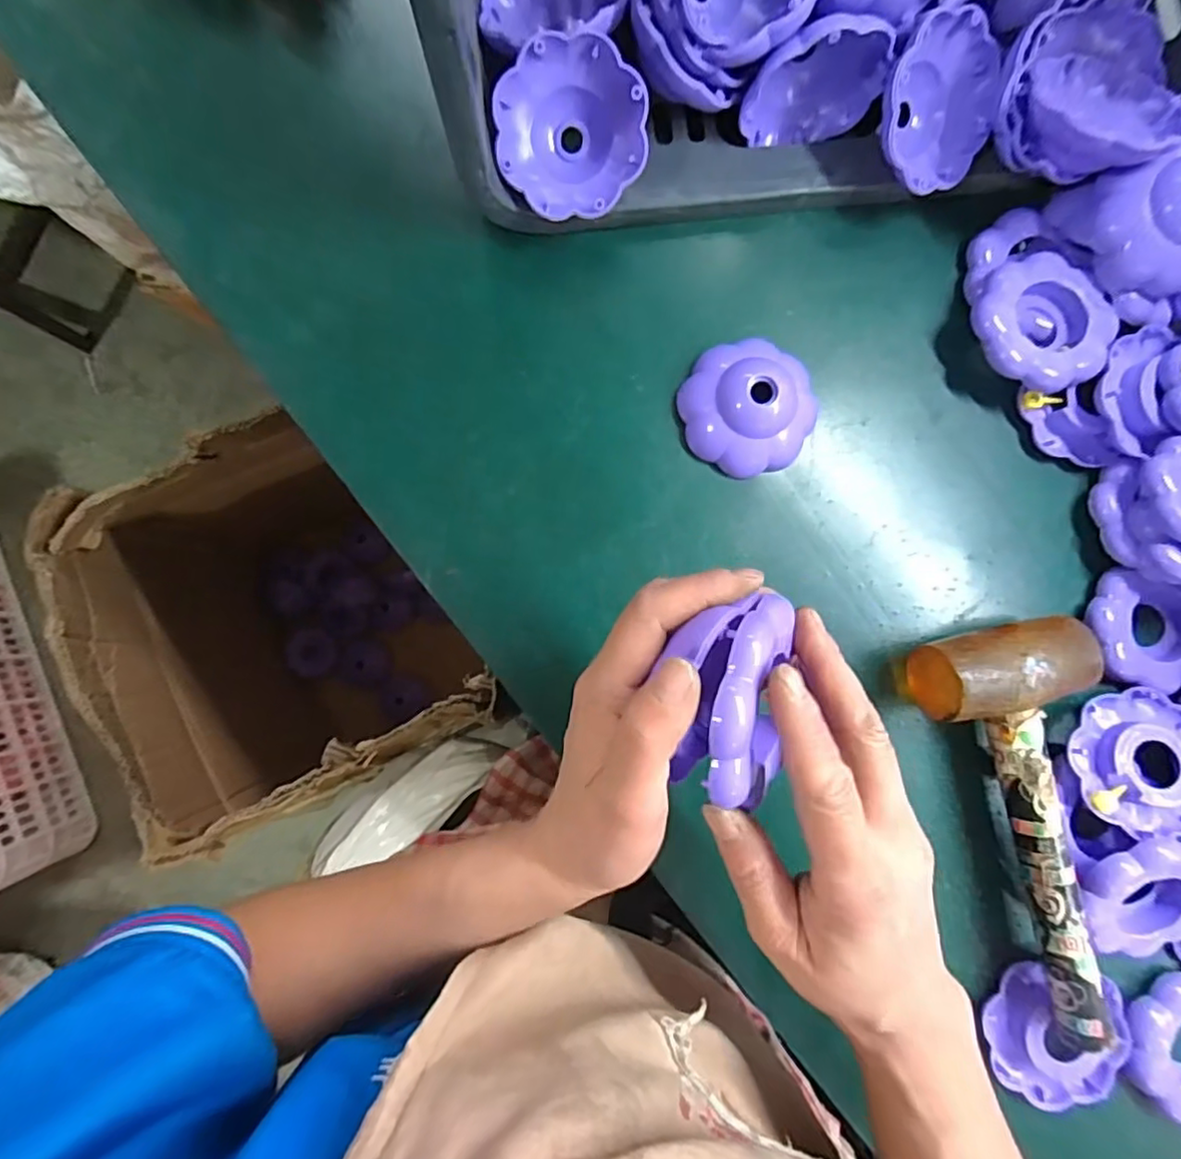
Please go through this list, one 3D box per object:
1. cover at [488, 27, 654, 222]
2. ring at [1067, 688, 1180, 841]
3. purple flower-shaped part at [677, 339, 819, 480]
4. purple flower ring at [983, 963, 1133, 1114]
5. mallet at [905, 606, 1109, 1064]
[{"bbox_3d":[-0.013,-0.258,0.355,0.086,0.040,0.086,-7,120,-10],"label":"cover"},{"bbox_3d":[0.335,0.110,0.368,0.083,0.023,0.082,0,87,-3],"label":"ring"},{"bbox_3d":[0.100,-0.107,0.378,0.080,0.031,0.079,0,87,-3],"label":"purple flower-shaped part"},{"bbox_3d":[0.282,0.278,0.372,0.086,0.020,0.080,0,87,-3],"label":"purple flower ring"},{"bbox_3d":[0.272,0.136,0.362,0.092,0.055,0.228,-19,88,-3],"label":"mallet"}]

